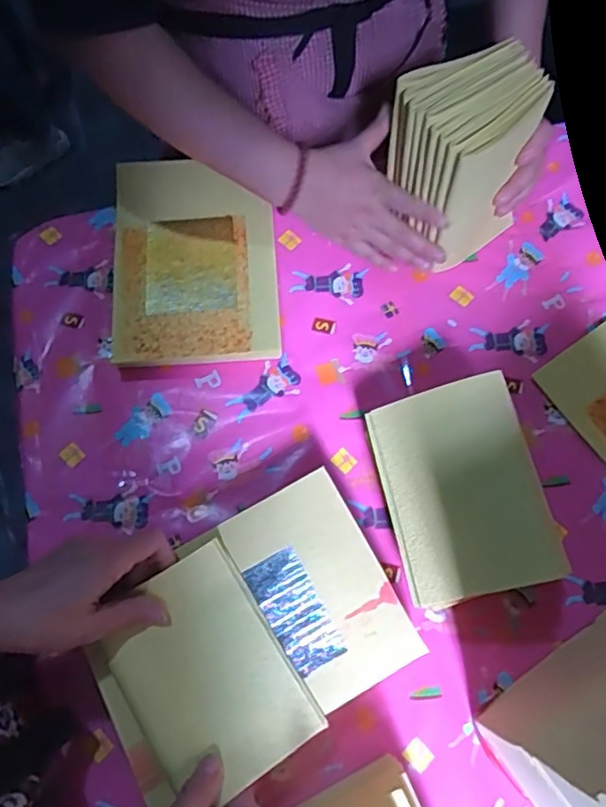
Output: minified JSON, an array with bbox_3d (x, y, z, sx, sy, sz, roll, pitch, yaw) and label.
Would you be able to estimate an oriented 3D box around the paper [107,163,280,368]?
[{"bbox_3d":[-0.109,-0.146,0.605,0.161,0.015,0.217,-3,74,0],"label":"paper"}]

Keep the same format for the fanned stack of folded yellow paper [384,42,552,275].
[{"bbox_3d":[0.146,-0.225,0.573,0.099,0.171,0.101,-35,73,-11],"label":"fanned stack of folded yellow paper"}]

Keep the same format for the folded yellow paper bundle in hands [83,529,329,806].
[{"bbox_3d":[-0.081,0.200,0.442,0.131,0.022,0.161,-30,76,-11],"label":"folded yellow paper bundle in hands"}]

